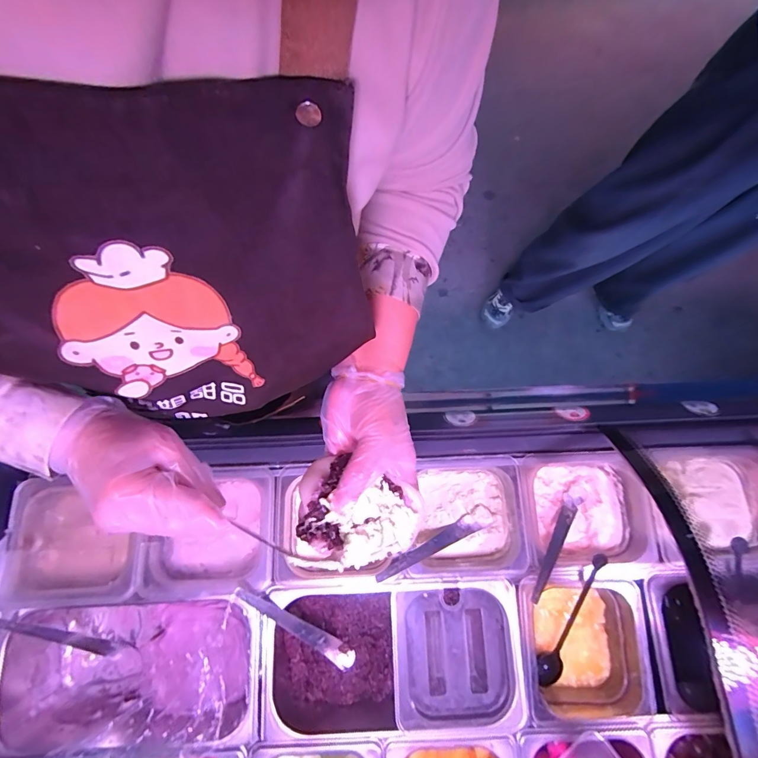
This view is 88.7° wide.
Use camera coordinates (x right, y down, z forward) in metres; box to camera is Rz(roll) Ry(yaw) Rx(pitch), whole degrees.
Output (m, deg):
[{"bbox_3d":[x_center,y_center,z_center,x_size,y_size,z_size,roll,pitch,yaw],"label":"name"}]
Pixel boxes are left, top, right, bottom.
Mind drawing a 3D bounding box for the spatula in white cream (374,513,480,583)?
[{"bbox_3d":[0.069,0.232,0.532,0.166,0.010,0.025,-19,75,-25],"label":"spatula in white cream"}]

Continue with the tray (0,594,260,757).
[{"bbox_3d":[-0.324,0.386,0.535,0.343,0.107,0.168,-2,75,-1],"label":"tray"}]

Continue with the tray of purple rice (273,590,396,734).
[{"bbox_3d":[-0.064,0.391,0.525,0.161,0.076,0.171,-1,75,-1],"label":"tray of purple rice"}]

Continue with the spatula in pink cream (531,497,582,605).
[{"bbox_3d":[0.247,0.233,0.544,0.021,0.015,0.172,38,56,9],"label":"spatula in pink cream"}]

